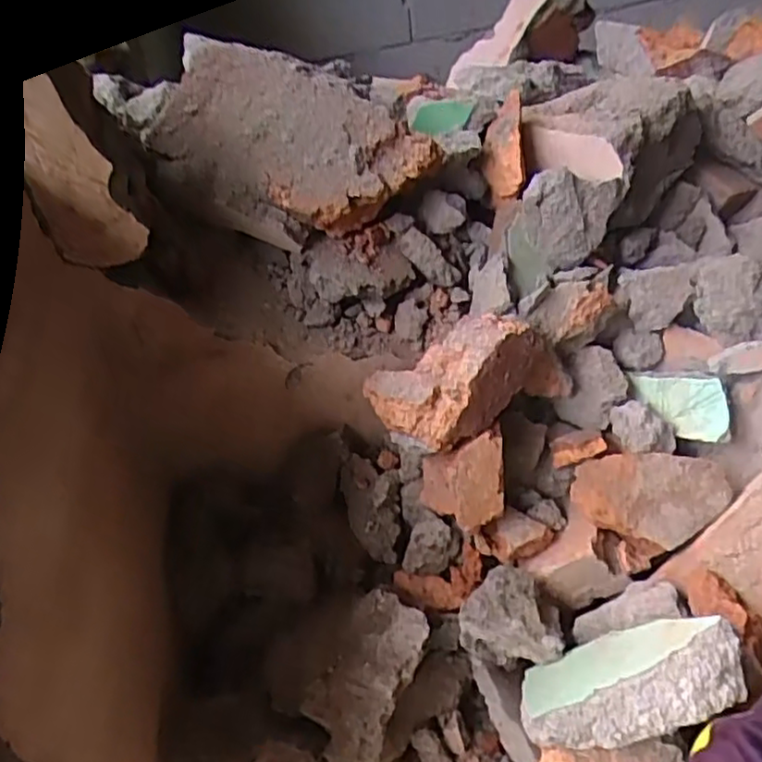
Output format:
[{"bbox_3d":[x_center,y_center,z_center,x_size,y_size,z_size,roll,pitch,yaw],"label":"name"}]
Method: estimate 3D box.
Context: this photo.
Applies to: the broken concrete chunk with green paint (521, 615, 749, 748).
[{"bbox_3d":[0.129,0.156,0.354,0.113,0.040,0.068,-15,36,14],"label":"broken concrete chunk with green paint"}]

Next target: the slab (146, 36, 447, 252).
[{"bbox_3d":[-0.073,-0.163,0.504,0.188,0.065,0.137,27,72,0],"label":"slab"}]

